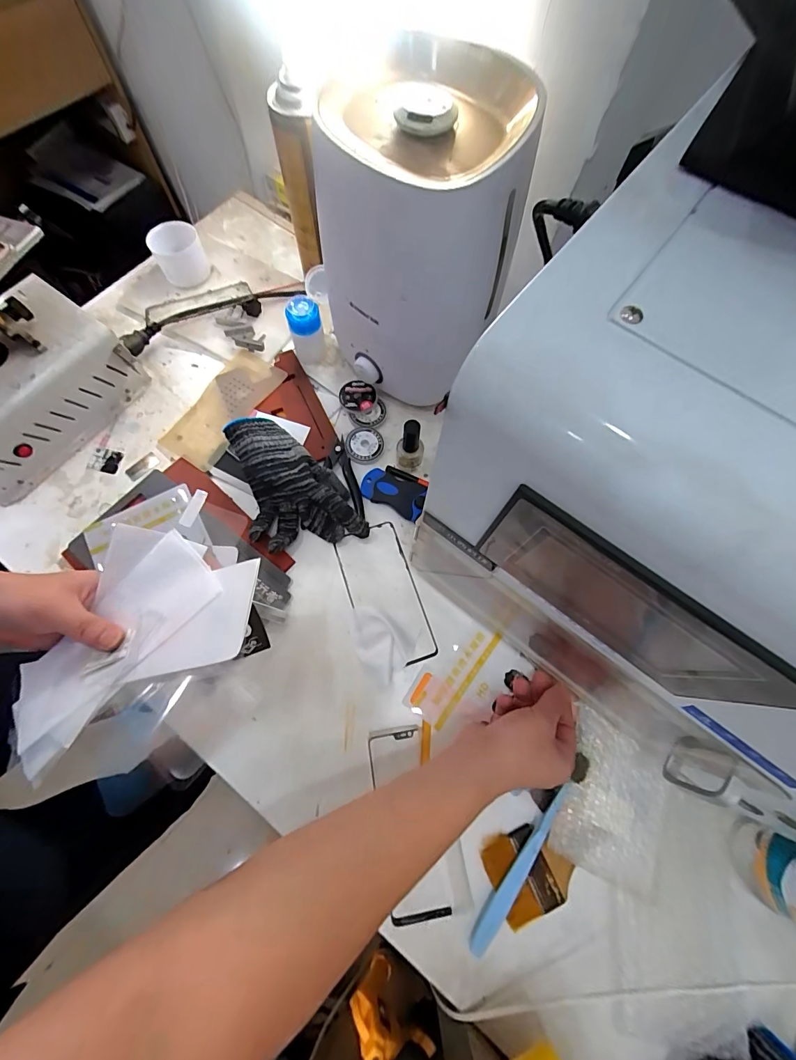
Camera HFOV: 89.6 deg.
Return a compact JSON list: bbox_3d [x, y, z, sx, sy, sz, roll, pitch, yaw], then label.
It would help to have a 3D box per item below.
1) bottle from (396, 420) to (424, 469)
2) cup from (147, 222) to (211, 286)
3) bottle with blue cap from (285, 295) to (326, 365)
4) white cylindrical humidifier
[{"bbox_3d":[0.015,-0.094,0.461,0.030,0.074,0.024,5,72,0],"label":"bottle"},{"bbox_3d":[-0.298,-0.375,0.552,0.064,0.059,0.057,-28,75,-10],"label":"cup"},{"bbox_3d":[-0.118,-0.257,0.515,0.043,0.071,0.043,-13,72,-6],"label":"bottle with blue cap"},{"bbox_3d":[0.009,-0.274,0.414,0.172,0.274,0.160,-8,72,-5],"label":"white cylindrical humidifier"}]

